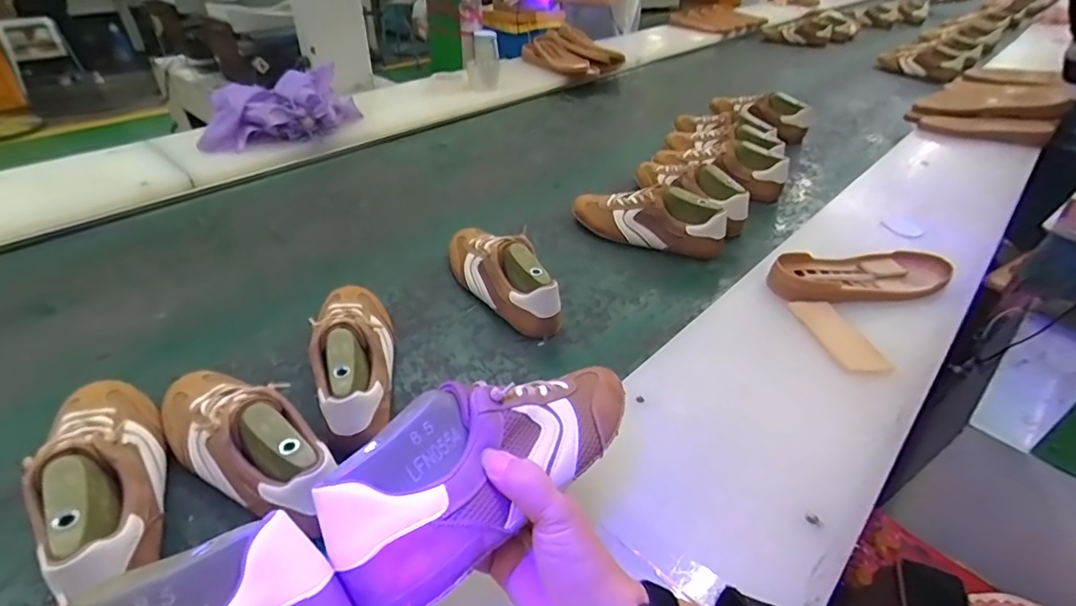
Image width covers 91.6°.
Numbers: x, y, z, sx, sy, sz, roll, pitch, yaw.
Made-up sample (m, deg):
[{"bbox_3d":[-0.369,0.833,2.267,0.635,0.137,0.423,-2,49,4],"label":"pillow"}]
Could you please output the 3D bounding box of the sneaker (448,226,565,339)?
[{"bbox_3d":[-0.064,-0.056,0.763,0.089,0.091,0.267,-20,42,-27],"label":"sneaker"}]

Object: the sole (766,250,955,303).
[{"bbox_3d":[0.450,-0.041,0.727,0.278,0.033,0.092,-3,37,-7],"label":"sole"}]

